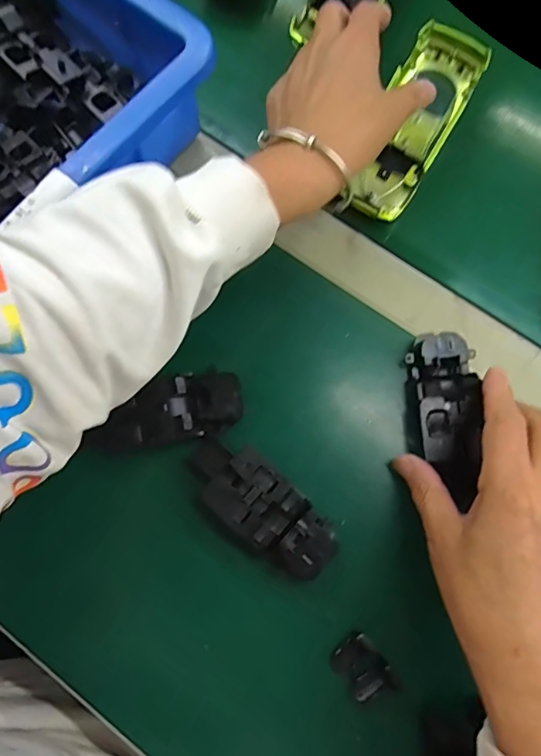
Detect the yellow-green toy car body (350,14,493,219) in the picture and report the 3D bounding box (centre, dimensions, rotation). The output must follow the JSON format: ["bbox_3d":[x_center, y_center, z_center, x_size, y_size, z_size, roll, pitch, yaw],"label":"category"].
[{"bbox_3d":[0.106,-0.183,0.359,0.050,0.026,0.147,26,91,7],"label":"yellow-green toy car body"}]

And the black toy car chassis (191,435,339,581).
[{"bbox_3d":[-0.007,0.076,0.301,0.102,0.027,0.041,39,81,9],"label":"black toy car chassis"}]

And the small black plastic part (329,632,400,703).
[{"bbox_3d":[0.053,0.166,0.280,0.026,0.014,0.033,-43,80,-8],"label":"small black plastic part"}]

